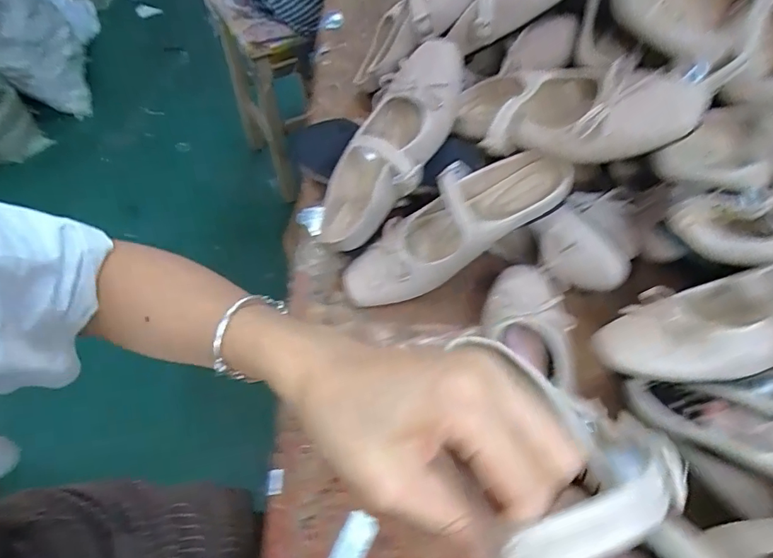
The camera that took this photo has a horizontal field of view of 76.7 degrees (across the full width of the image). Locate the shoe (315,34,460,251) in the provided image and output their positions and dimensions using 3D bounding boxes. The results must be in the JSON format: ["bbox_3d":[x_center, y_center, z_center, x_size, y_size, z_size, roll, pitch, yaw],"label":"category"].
[{"bbox_3d":[0.007,-0.134,0.504,0.098,0.058,0.241,31,93,21],"label":"shoe"}]

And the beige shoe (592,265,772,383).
[{"bbox_3d":[0.294,0.023,0.397,0.237,0.058,0.094,-19,58,-11],"label":"beige shoe"}]

